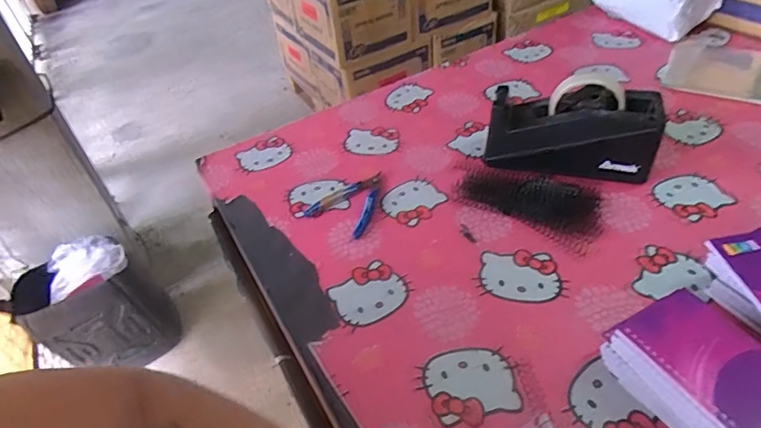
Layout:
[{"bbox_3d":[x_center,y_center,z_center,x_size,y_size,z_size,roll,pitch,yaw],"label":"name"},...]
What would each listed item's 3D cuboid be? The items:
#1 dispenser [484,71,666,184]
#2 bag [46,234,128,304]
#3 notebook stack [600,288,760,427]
[{"bbox_3d":[0.238,-0.108,0.620,0.197,0.109,0.075,10,44,17],"label":"dispenser"},{"bbox_3d":[-0.773,0.127,1.297,0.189,0.075,0.148,-26,46,-19],"label":"bag"},{"bbox_3d":[0.256,0.139,0.387,0.097,0.066,0.149,-23,46,-16],"label":"notebook stack"}]

